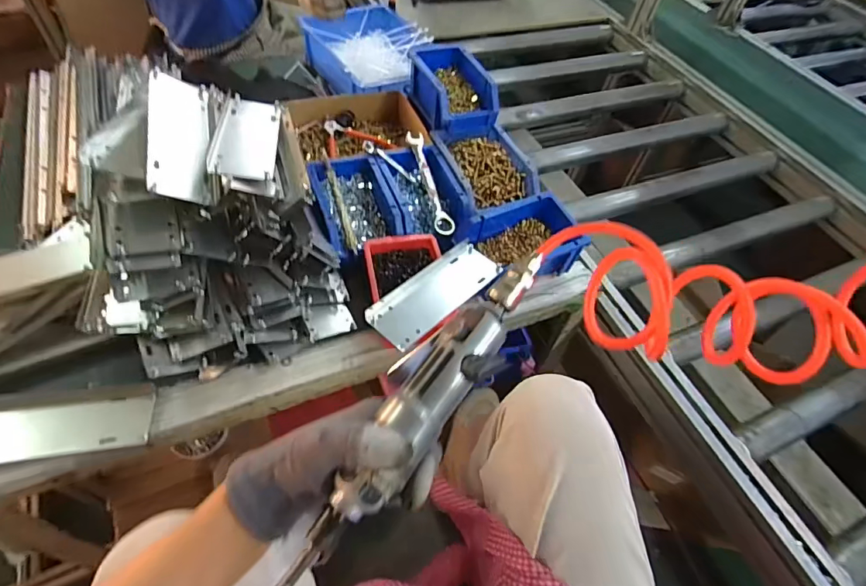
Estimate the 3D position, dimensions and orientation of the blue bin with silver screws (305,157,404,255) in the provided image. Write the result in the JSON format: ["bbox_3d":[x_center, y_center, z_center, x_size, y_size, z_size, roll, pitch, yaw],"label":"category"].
[{"bbox_3d":[-0.111,-0.126,0.650,0.101,0.060,0.166,-17,57,-14],"label":"blue bin with silver screws"}]

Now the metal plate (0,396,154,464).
[{"bbox_3d":[-0.388,0.137,0.453,0.190,0.008,0.059,-4,43,-14],"label":"metal plate"}]

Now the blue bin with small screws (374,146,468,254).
[{"bbox_3d":[-0.013,-0.140,0.673,0.102,0.056,0.180,-18,57,-14],"label":"blue bin with small screws"}]

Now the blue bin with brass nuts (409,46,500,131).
[{"bbox_3d":[0.031,-0.338,0.758,0.102,0.071,0.157,-20,58,-15],"label":"blue bin with brass nuts"}]

